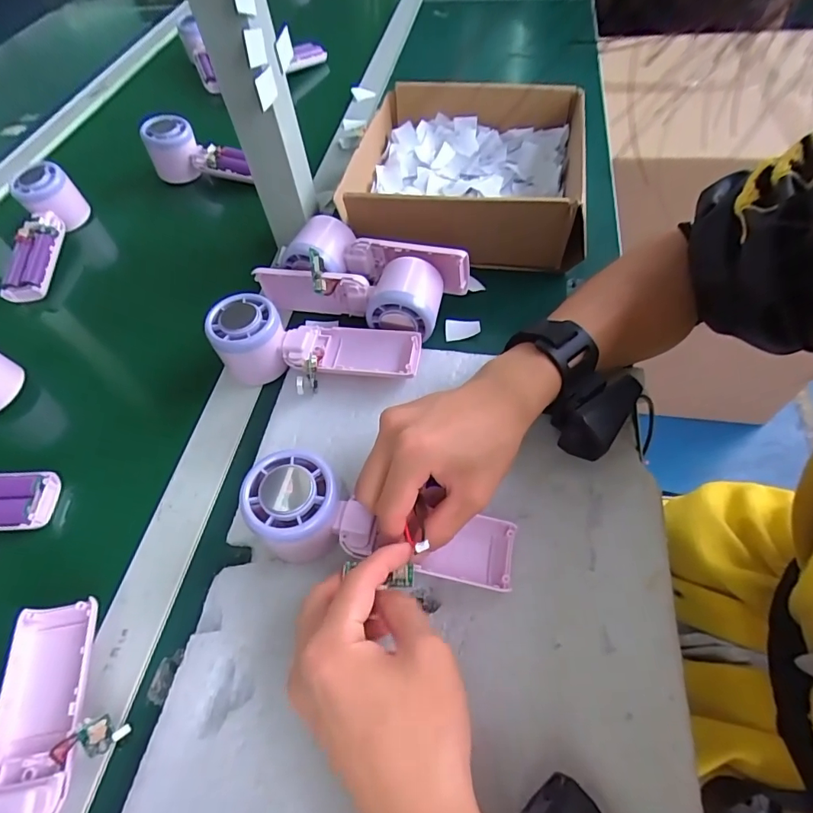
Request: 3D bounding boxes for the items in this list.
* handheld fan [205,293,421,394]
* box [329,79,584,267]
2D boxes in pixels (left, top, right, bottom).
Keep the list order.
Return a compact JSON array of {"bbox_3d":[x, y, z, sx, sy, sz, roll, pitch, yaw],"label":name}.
[{"bbox_3d":[-0.073,-0.043,0.373,0.162,0.049,0.066,7,58,9],"label":"handheld fan"},{"bbox_3d":[0.061,-0.228,0.488,0.229,0.082,0.252,7,58,10],"label":"box"}]

